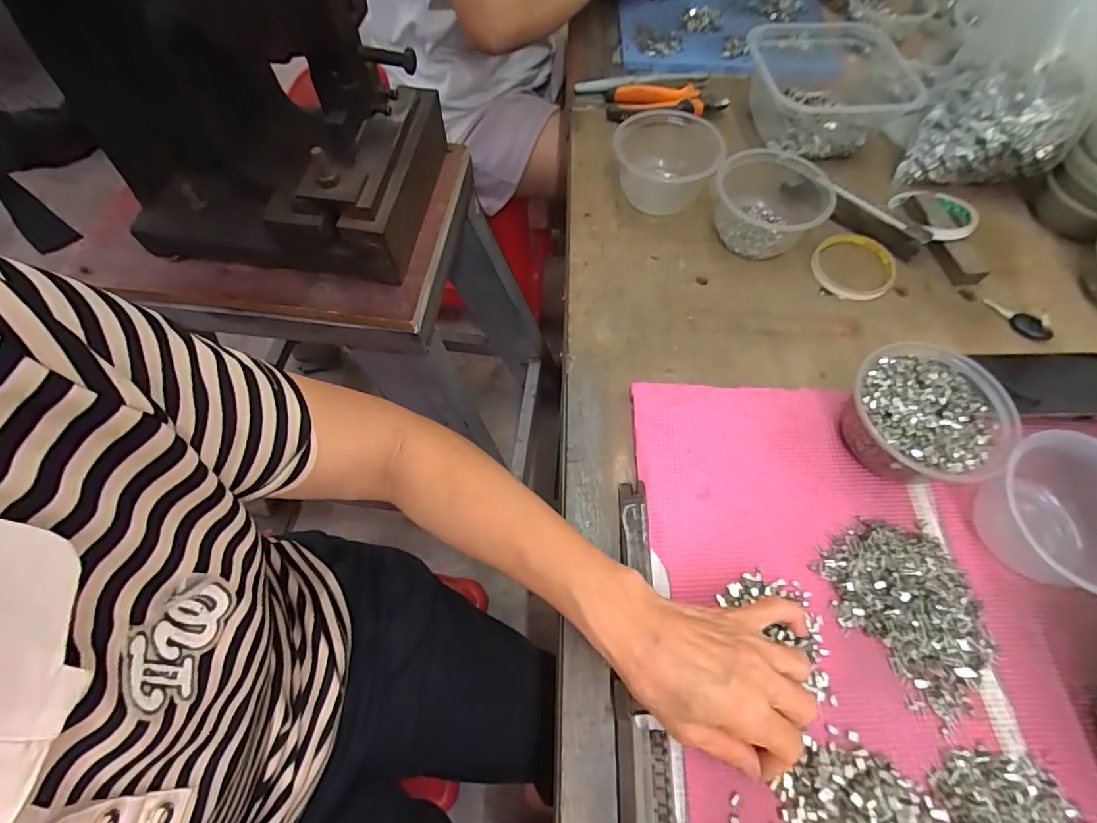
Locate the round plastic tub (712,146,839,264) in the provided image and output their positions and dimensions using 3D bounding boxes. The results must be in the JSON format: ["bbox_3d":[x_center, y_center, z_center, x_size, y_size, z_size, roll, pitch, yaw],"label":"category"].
[{"bbox_3d":[0.233,-0.226,0.528,0.110,0.066,0.120,0,62,0],"label":"round plastic tub"}]

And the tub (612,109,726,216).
[{"bbox_3d":[0.127,-0.275,0.552,0.107,0.071,0.102,0,62,0],"label":"tub"}]

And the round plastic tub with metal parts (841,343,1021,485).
[{"bbox_3d":[0.297,0.008,0.405,0.109,0.069,0.110,0,62,0],"label":"round plastic tub with metal parts"}]

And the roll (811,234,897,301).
[{"bbox_3d":[0.323,-0.153,0.526,0.082,0.012,0.088,0,62,0],"label":"roll"}]

